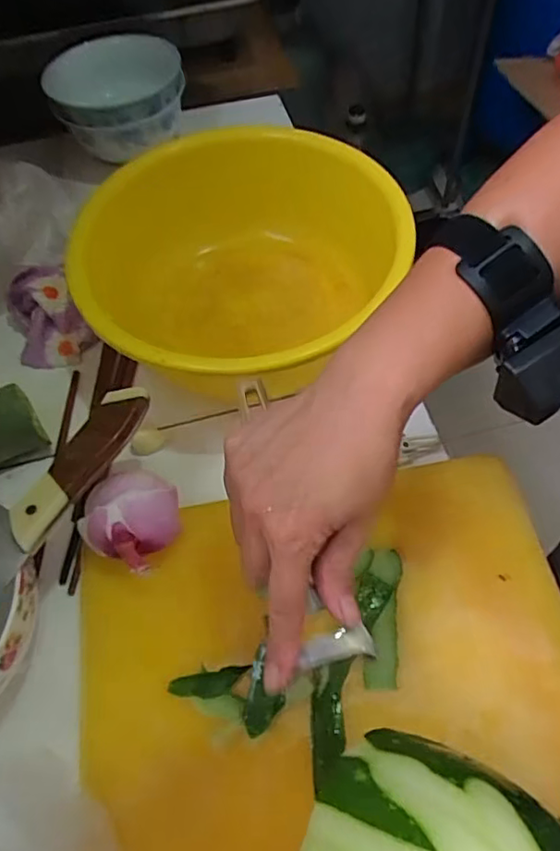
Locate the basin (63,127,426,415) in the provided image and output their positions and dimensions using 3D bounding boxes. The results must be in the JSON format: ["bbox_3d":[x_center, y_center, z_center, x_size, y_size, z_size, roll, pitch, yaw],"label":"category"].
[{"bbox_3d":[-0.035,-0.131,0.527,0.238,0.123,0.279,18,62,14],"label":"basin"}]

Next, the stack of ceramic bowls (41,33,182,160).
[{"bbox_3d":[-0.183,-0.367,0.659,0.149,0.084,0.123,-13,59,-4],"label":"stack of ceramic bowls"}]

